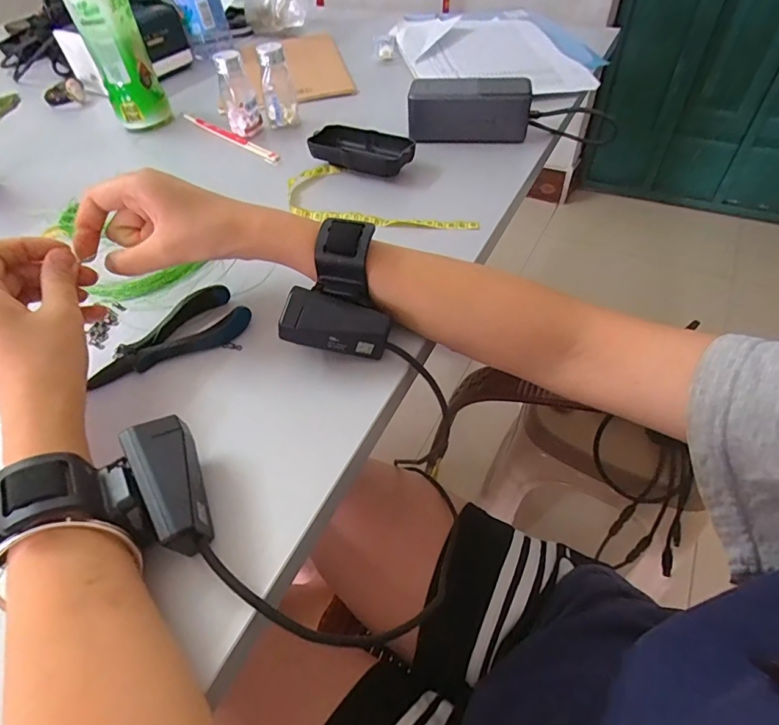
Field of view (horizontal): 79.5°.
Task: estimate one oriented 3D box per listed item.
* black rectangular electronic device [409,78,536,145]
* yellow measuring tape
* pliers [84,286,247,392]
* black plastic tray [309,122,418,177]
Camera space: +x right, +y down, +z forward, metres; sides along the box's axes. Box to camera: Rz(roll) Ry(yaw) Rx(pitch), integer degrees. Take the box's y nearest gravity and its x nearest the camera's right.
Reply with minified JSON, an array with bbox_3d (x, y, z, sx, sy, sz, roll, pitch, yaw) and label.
[{"bbox_3d":[0.086,-0.273,0.507,0.126,0.060,0.036,12,51,14],"label":"black rectangular electronic device"},{"bbox_3d":[-0.008,-0.160,0.452,0.190,0.014,0.089,7,50,10],"label":"yellow measuring tape"},{"bbox_3d":[-0.158,-0.018,0.337,0.110,0.021,0.045,-31,54,-21],"label":"pliers"},{"bbox_3d":[-0.027,-0.217,0.490,0.112,0.034,0.049,17,52,18],"label":"black plastic tray"}]

